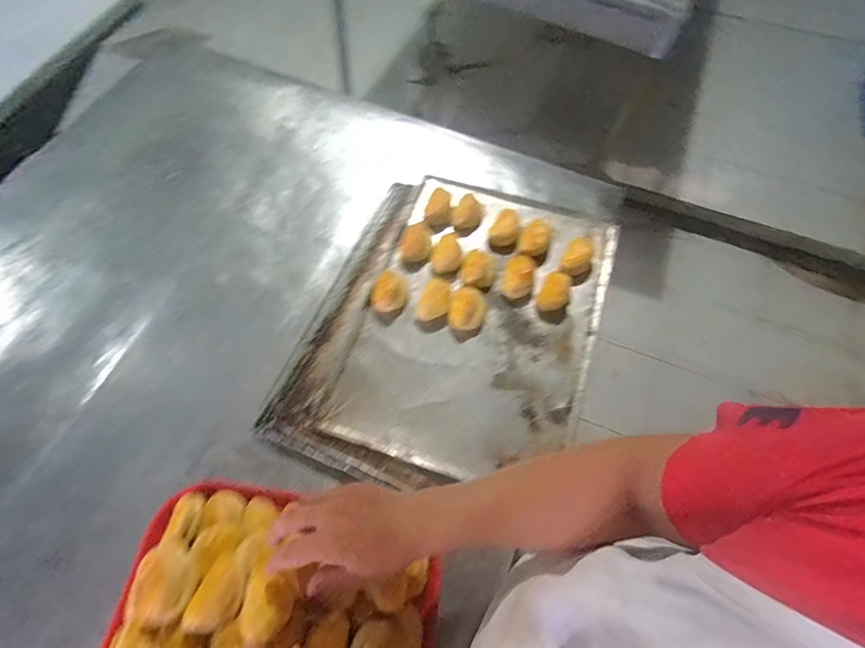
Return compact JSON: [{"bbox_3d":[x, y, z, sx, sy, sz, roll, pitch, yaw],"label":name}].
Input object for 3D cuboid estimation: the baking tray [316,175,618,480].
[{"bbox_3d":[0.068,-0.014,0.649,0.327,0.031,0.449,18,64,7],"label":"baking tray"}]

